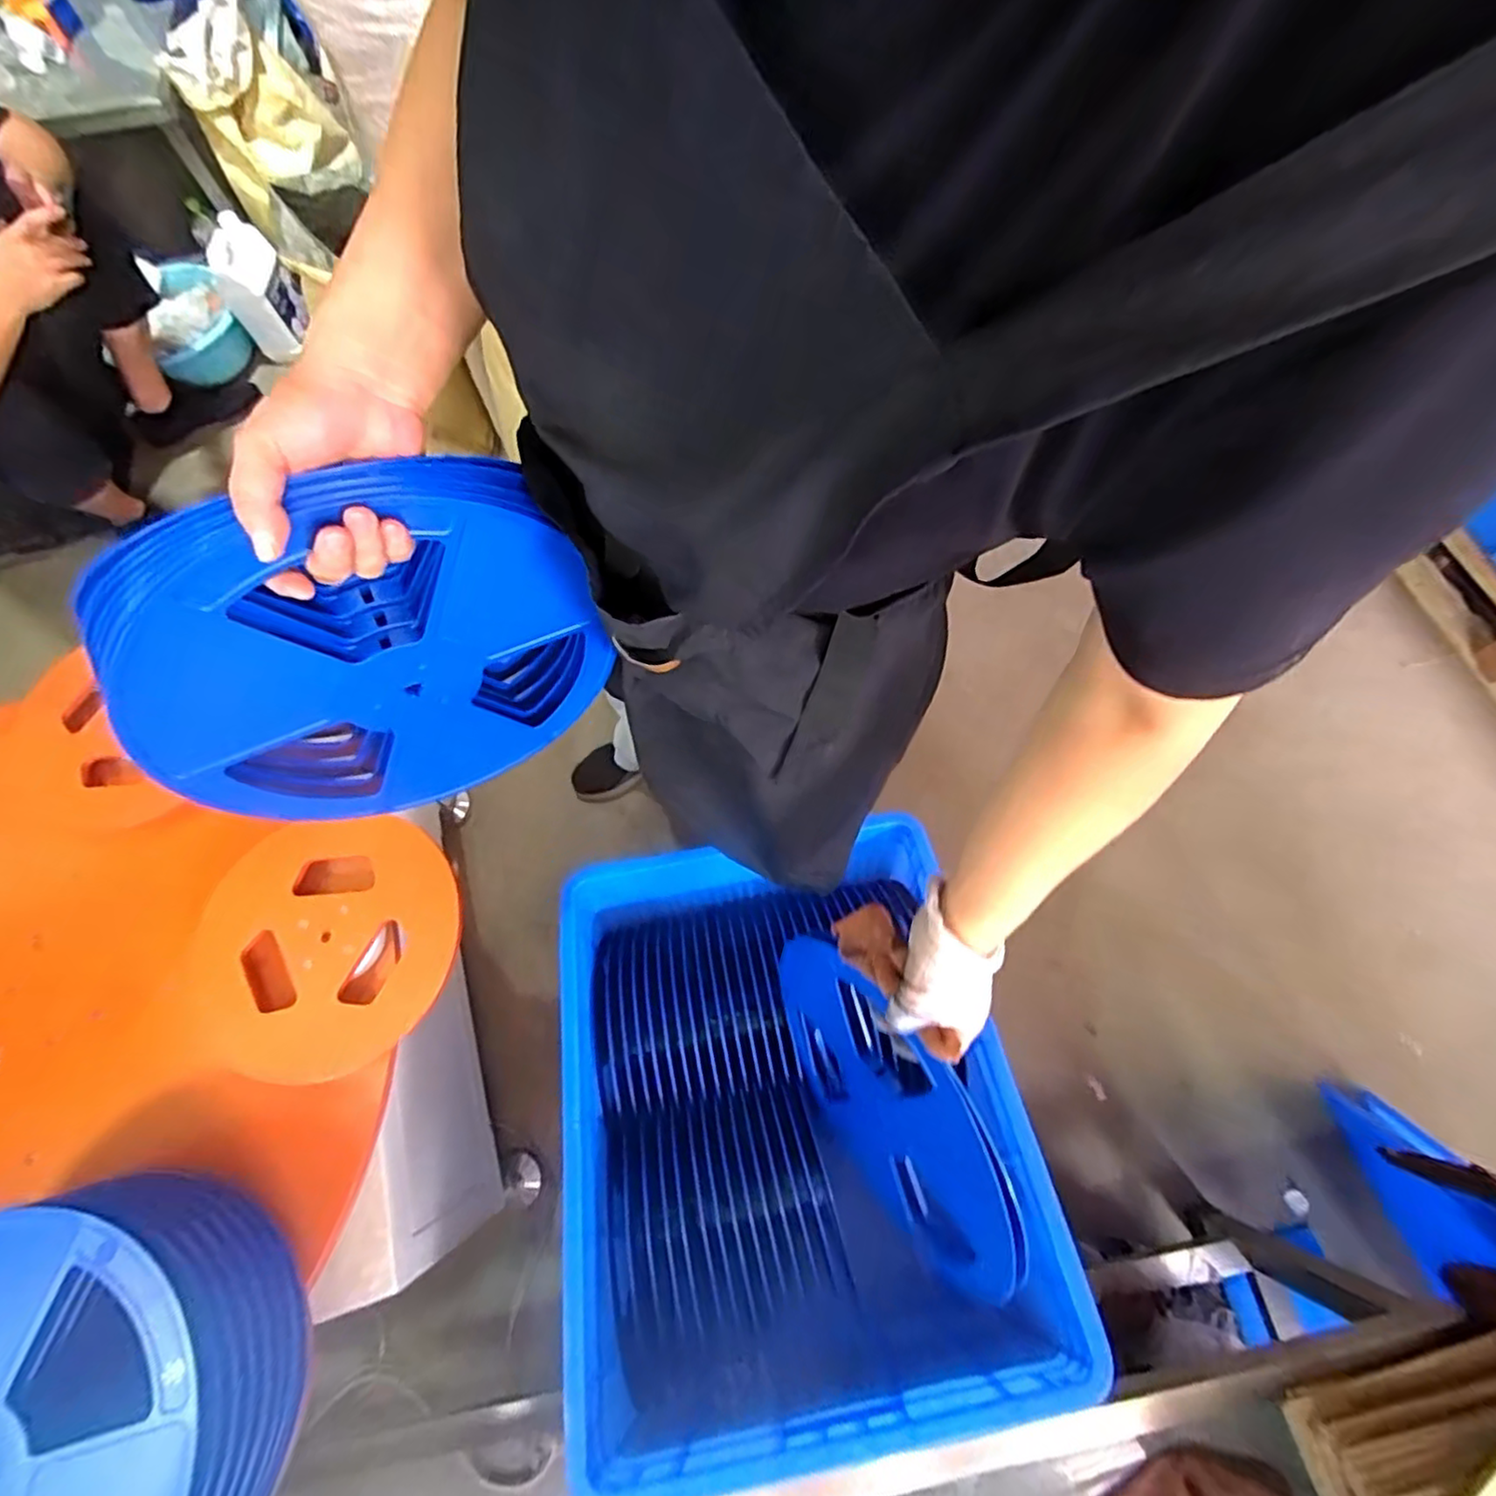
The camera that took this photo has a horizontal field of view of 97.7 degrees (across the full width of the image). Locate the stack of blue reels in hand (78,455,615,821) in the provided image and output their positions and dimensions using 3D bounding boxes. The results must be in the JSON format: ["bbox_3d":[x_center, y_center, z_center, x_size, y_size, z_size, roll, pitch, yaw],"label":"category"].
[{"bbox_3d":[-0.264,-0.066,0.487,0.306,0.313,0.075,-28,71,-10],"label":"stack of blue reels in hand"}]

